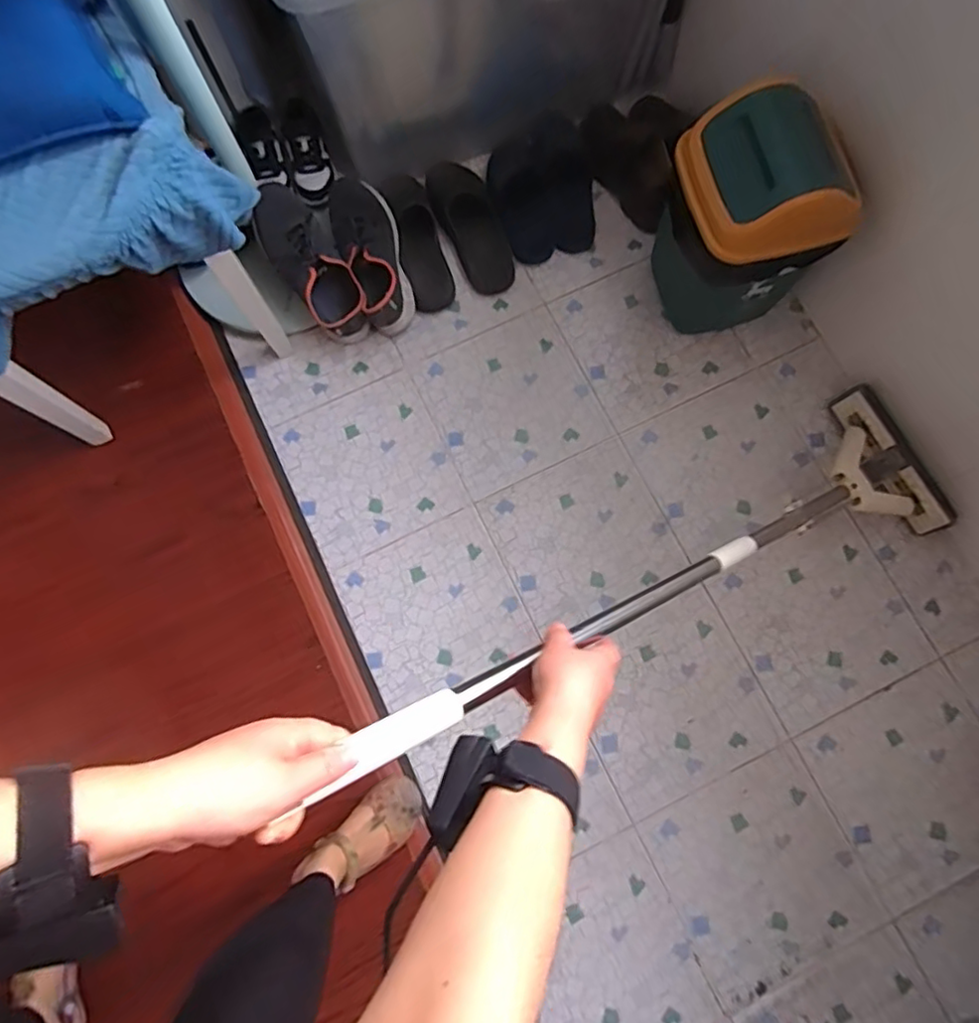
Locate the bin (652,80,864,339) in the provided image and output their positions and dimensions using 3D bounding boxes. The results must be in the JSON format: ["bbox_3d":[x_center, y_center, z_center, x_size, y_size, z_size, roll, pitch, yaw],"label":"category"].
[{"bbox_3d":[0.409,-0.479,1.028,0.208,0.372,0.243,-13,78,-3],"label":"bin"}]

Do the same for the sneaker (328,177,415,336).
[{"bbox_3d":[-0.226,-0.495,1.160,0.113,0.112,0.304,-18,79,-4],"label":"sneaker"}]

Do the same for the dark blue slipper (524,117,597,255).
[{"bbox_3d":[0.151,-0.665,1.229,0.118,0.048,0.277,-13,78,-3],"label":"dark blue slipper"}]

